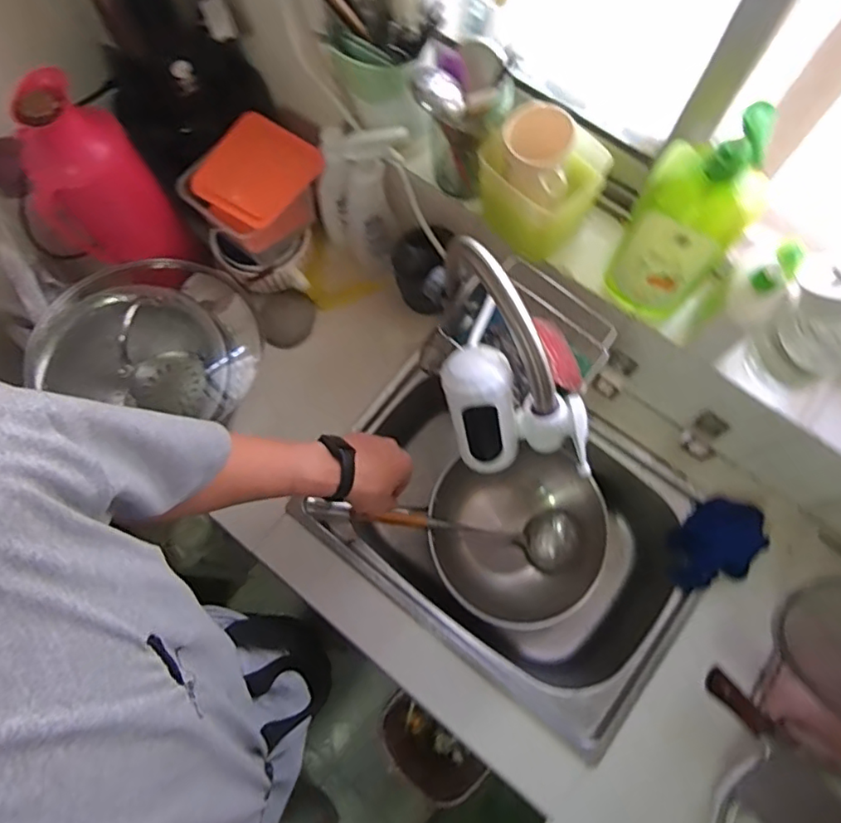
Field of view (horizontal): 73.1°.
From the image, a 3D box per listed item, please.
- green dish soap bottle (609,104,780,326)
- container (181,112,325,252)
[{"bbox_3d":[0.283,-0.198,0.611,0.107,0.285,0.072,32,76,11],"label":"green dish soap bottle"},{"bbox_3d":[-0.234,-0.318,0.832,0.152,0.111,0.161,35,76,12],"label":"container"}]

